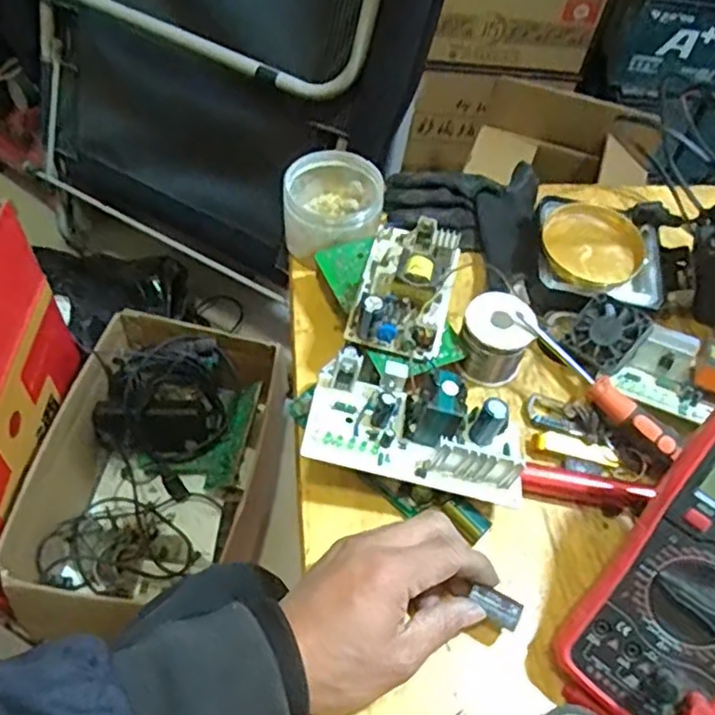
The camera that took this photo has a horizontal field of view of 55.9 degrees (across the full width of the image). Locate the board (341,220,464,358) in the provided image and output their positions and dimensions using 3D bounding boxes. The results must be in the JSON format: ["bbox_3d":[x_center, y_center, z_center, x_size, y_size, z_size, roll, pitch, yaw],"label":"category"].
[{"bbox_3d":[0.039,-0.061,0.517,0.071,0.035,0.127,14,54,4],"label":"board"}]

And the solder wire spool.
[{"bbox_3d":[0.106,-0.015,0.521,0.053,0.055,0.055,22,56,10],"label":"solder wire spool"}]

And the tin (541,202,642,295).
[{"bbox_3d":[0.196,-0.095,0.566,0.083,0.018,0.082,-34,64,-26],"label":"tin"}]

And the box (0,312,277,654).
[{"bbox_3d":[-0.279,0.159,0.944,0.262,0.163,0.395,11,54,2],"label":"box"}]

